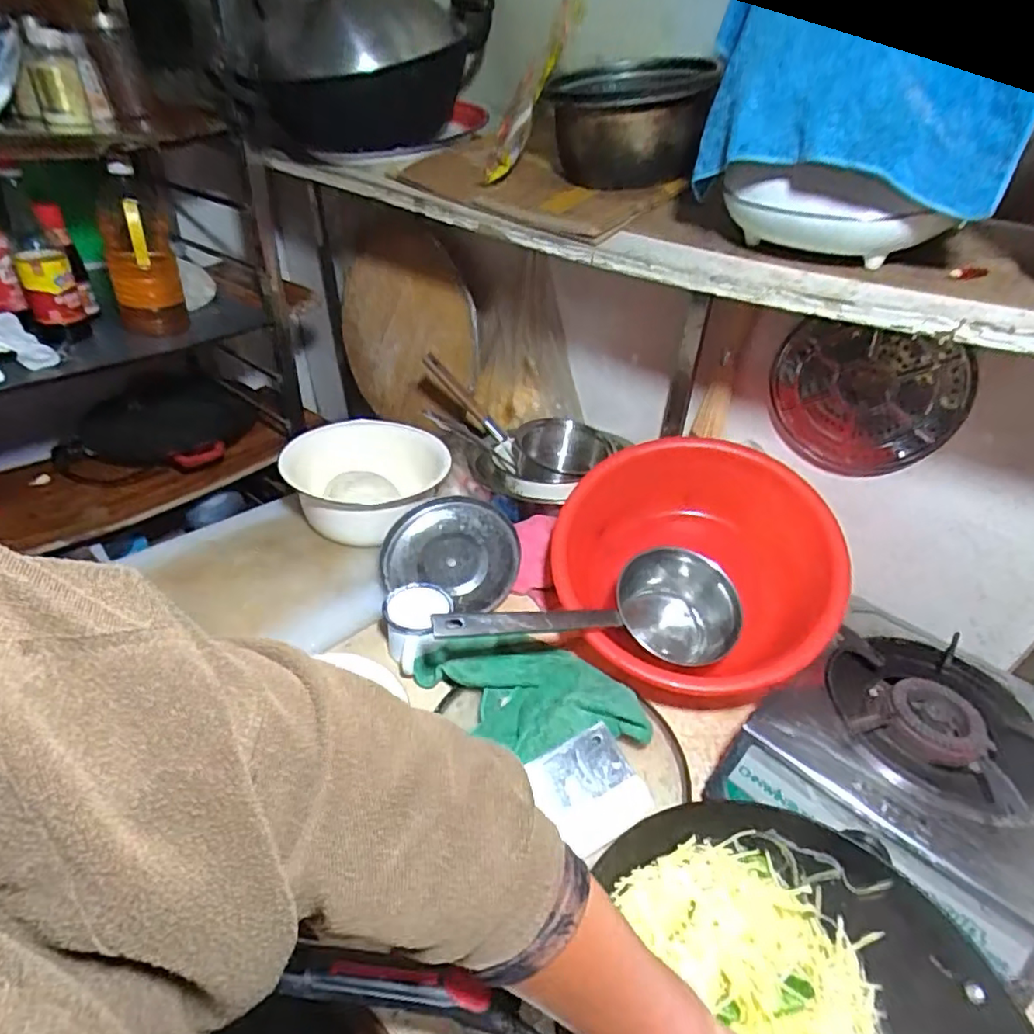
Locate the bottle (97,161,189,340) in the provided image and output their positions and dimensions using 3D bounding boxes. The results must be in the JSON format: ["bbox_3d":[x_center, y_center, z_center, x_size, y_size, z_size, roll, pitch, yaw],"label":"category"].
[{"bbox_3d":[-0.667,-0.452,1.085,0.115,0.266,0.125,-14,41,-20],"label":"bottle"}]

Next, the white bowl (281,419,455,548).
[{"bbox_3d":[-0.252,-0.063,1.032,0.242,0.108,0.248,2,38,-1],"label":"white bowl"}]

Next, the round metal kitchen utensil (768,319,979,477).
[{"bbox_3d":[0.452,-0.150,0.818,0.226,0.202,0.039,27,44,28],"label":"round metal kitchen utensil"}]

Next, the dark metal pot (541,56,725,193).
[{"bbox_3d":[0.131,-0.489,0.764,0.169,0.124,0.209,-1,38,-4],"label":"dark metal pot"}]

